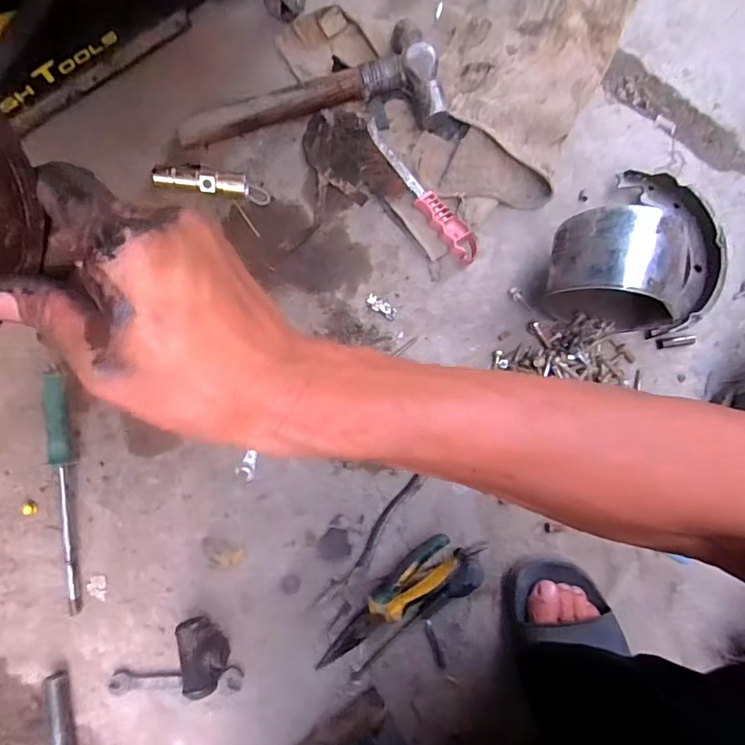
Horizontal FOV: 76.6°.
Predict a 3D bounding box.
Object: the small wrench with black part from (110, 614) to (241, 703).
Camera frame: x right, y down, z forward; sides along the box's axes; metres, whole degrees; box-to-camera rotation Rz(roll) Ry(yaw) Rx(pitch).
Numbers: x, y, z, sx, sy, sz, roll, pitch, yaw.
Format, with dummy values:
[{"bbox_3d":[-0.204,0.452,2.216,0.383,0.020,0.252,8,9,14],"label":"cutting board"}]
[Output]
[{"bbox_3d":[-0.202,0.291,0.476,0.131,0.039,0.077,-1,83,-4],"label":"small wrench with black part"}]

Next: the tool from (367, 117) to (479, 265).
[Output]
[{"bbox_3d":[0.059,-0.214,0.552,0.032,0.020,0.204,-34,87,-7],"label":"tool"}]

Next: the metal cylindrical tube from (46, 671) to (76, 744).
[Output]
[{"bbox_3d":[-0.309,0.370,0.469,0.025,0.017,0.125,-10,84,-5],"label":"metal cylindrical tube"}]

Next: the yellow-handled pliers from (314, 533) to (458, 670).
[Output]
[{"bbox_3d":[0.017,0.240,0.491,0.181,0.018,0.044,-45,90,5],"label":"yellow-handled pliers"}]

